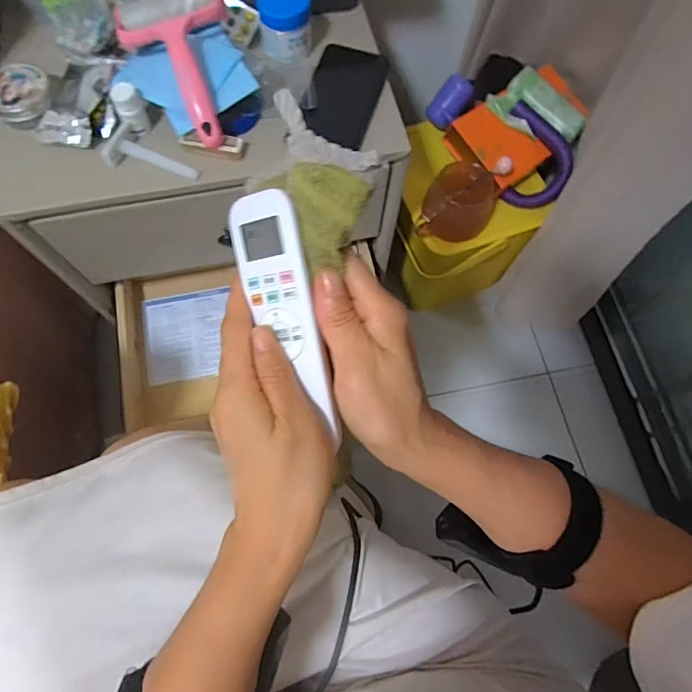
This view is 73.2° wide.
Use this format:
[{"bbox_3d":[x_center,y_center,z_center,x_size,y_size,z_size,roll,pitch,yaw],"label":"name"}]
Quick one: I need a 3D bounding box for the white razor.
[{"bbox_3d":[-0.204,-0.199,0.498,0.094,0.019,0.047,16,69,-14],"label":"white razor"}]

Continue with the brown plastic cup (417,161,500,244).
[{"bbox_3d":[0.163,-0.205,0.672,0.102,0.061,0.096,16,70,4],"label":"brown plastic cup"}]

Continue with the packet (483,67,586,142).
[{"bbox_3d":[0.281,-0.347,0.679,0.087,0.031,0.130,-41,76,-15],"label":"packet"}]

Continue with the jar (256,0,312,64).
[{"bbox_3d":[-0.069,-0.368,0.531,0.057,0.053,0.058,-13,71,-7],"label":"jar"}]

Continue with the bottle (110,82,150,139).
[{"bbox_3d":[-0.226,-0.248,0.487,0.027,0.043,0.022,-20,72,-9],"label":"bottle"}]

